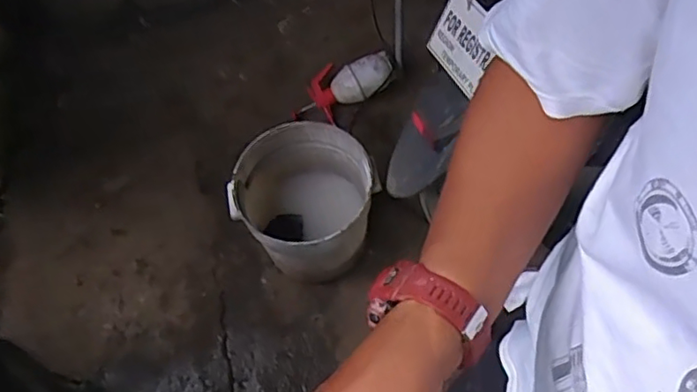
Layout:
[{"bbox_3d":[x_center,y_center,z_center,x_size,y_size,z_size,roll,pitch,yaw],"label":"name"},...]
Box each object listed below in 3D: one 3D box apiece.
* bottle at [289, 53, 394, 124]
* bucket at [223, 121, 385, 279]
[{"bbox_3d":[-0.025,-0.330,1.740,0.320,0.106,0.145,-26,64,4],"label":"bottle"},{"bbox_3d":[-0.103,0.027,1.448,0.318,0.283,0.294,-1,61,3],"label":"bucket"}]

